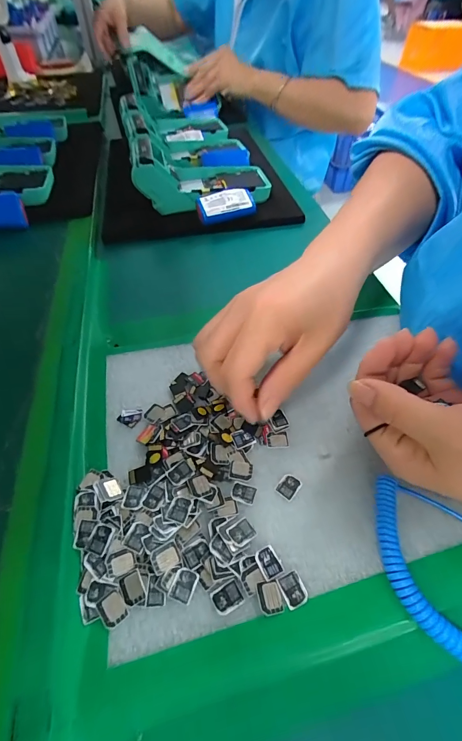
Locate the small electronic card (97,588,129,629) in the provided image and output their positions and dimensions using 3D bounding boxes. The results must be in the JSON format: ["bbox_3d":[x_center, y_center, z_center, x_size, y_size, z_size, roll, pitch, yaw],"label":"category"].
[{"bbox_3d":[-0.060,0.119,0.172,0.012,0.004,0.015,-30,55,-21],"label":"small electronic card"}]

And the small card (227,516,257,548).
[{"bbox_3d":[0.006,0.091,0.193,0.015,0.004,0.012,-20,55,-33],"label":"small card"}]

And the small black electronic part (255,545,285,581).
[{"bbox_3d":[0.021,0.104,0.185,0.012,0.004,0.015,-15,53,-25],"label":"small black electronic part"}]

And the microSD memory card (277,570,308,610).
[{"bbox_3d":[0.032,0.114,0.178,0.012,0.004,0.015,-18,53,-17],"label":"microSD memory card"}]

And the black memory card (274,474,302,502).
[{"bbox_3d":[0.035,0.072,0.211,0.011,0.004,0.016,31,57,25],"label":"black memory card"}]

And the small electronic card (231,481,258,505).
[{"bbox_3d":[0.008,0.074,0.207,0.015,0.004,0.012,15,52,14],"label":"small electronic card"}]

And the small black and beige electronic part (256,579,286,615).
[{"bbox_3d":[0.021,0.116,0.175,0.013,0.004,0.014,-5,50,-12],"label":"small black and beige electronic part"}]

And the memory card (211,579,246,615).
[{"bbox_3d":[-0.002,0.117,0.176,0.016,0.004,0.012,-24,54,-18],"label":"memory card"}]

